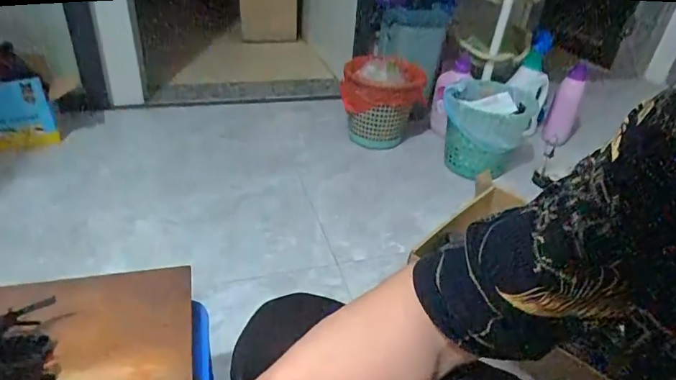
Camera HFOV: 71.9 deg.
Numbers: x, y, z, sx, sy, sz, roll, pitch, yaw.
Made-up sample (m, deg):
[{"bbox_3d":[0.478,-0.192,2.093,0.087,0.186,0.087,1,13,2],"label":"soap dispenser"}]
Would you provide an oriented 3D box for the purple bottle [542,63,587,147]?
[{"bbox_3d":[0.746,-0.283,1.517,0.078,0.072,0.311,21,80,22],"label":"purple bottle"}]

